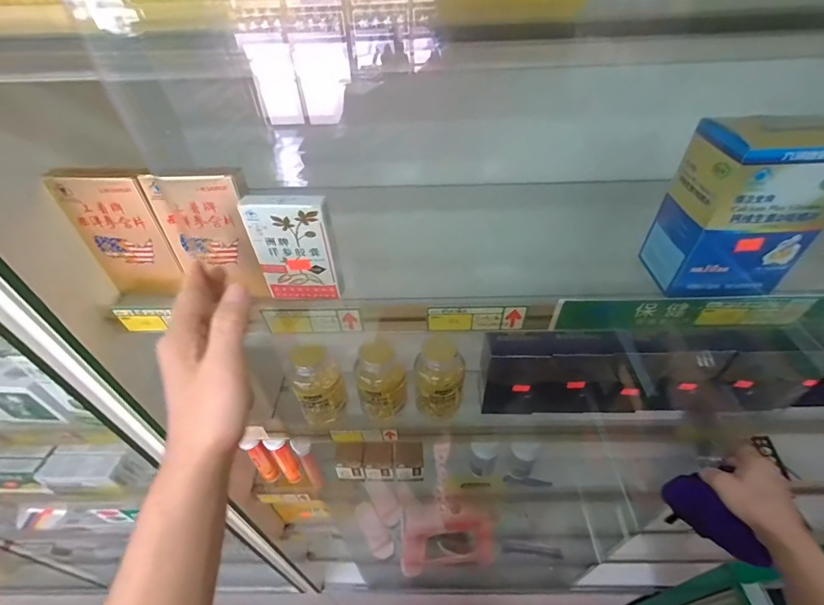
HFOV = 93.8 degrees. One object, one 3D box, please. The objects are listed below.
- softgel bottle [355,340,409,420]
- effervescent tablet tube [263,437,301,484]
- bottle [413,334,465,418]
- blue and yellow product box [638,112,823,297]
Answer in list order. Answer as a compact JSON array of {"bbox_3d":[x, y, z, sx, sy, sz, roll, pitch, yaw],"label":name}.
[{"bbox_3d":[-0.039,0.097,0.511,0.060,0.099,0.067,-5,44,-2],"label":"softgel bottle"},{"bbox_3d":[-0.213,0.262,0.645,0.028,0.144,0.030,-1,44,1],"label":"effervescent tablet tube"},{"bbox_3d":[0.037,0.100,0.511,0.061,0.113,0.066,2,44,5],"label":"bottle"},{"bbox_3d":[0.291,-0.084,0.341,0.098,0.143,0.077,-2,44,1],"label":"blue and yellow product box"}]

